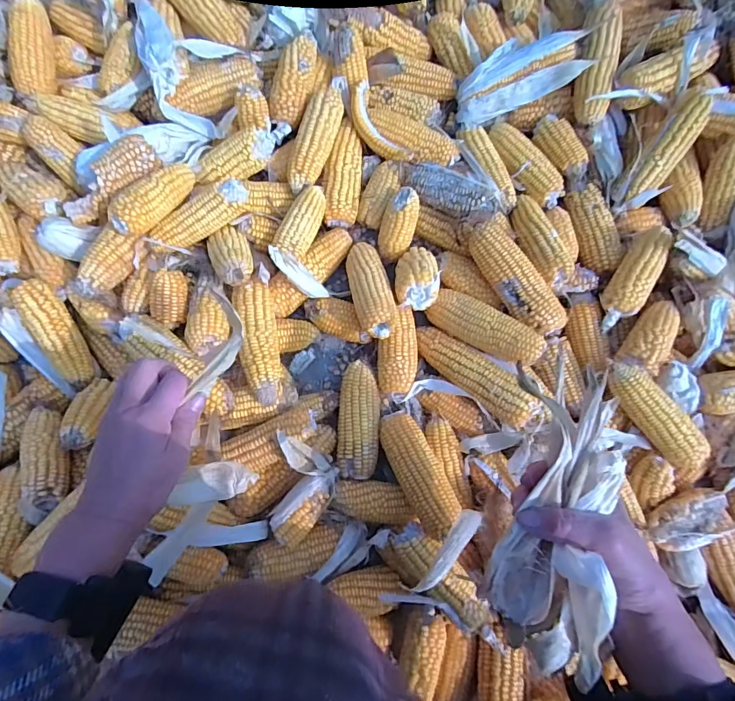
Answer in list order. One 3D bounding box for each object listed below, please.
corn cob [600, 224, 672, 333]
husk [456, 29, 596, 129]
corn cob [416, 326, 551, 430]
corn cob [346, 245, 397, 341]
[{"bbox_3d":[0.340,-0.090,0.559,0.048,0.041,0.149,32,80,5],"label":"corn cob"},{"bbox_3d":[0.207,-0.383,0.604,0.176,0.036,0.088,-21,80,14],"label":"husk"},{"bbox_3d":[0.130,0.031,0.534,0.180,0.040,0.045,39,80,28],"label":"corn cob"},{"bbox_3d":[0.004,-0.081,0.555,0.051,0.041,0.139,-11,58,-3],"label":"corn cob"}]

